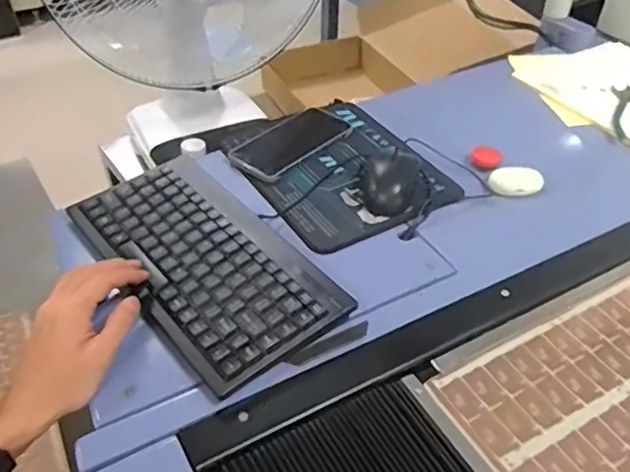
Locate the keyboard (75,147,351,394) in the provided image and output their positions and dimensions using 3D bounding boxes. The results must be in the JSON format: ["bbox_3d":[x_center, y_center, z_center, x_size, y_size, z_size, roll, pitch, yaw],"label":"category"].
[{"bbox_3d":[-0.109,0.018,0.590,0.144,0.024,0.281,-29,52,-29],"label":"keyboard"}]

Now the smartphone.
[{"bbox_3d":[-0.030,-0.120,0.764,0.076,0.016,0.159,32,51,30],"label":"smartphone"}]

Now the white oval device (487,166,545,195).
[{"bbox_3d":[0.249,-0.068,0.756,0.064,0.014,0.053,0,42,-1],"label":"white oval device"}]

